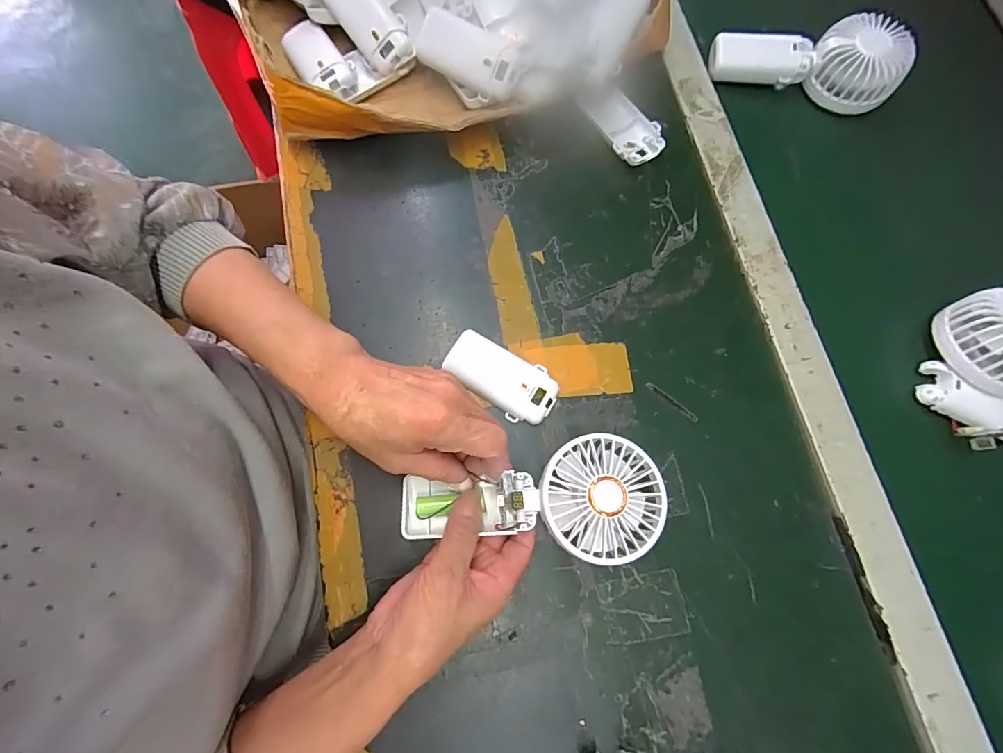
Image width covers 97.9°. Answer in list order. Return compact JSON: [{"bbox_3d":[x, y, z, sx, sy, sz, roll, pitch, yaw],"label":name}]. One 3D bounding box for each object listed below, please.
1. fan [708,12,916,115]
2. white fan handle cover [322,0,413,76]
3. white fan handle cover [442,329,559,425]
[{"bbox_3d":[0.303,-0.323,0.432,0.175,0.050,0.077,8,76,0],"label":"fan"},{"bbox_3d":[-0.126,-0.330,0.405,0.037,0.039,0.096,-44,103,-11],"label":"white fan handle cover"},{"bbox_3d":[0.000,0.001,0.359,0.093,0.017,0.048,34,77,6],"label":"white fan handle cover"}]

